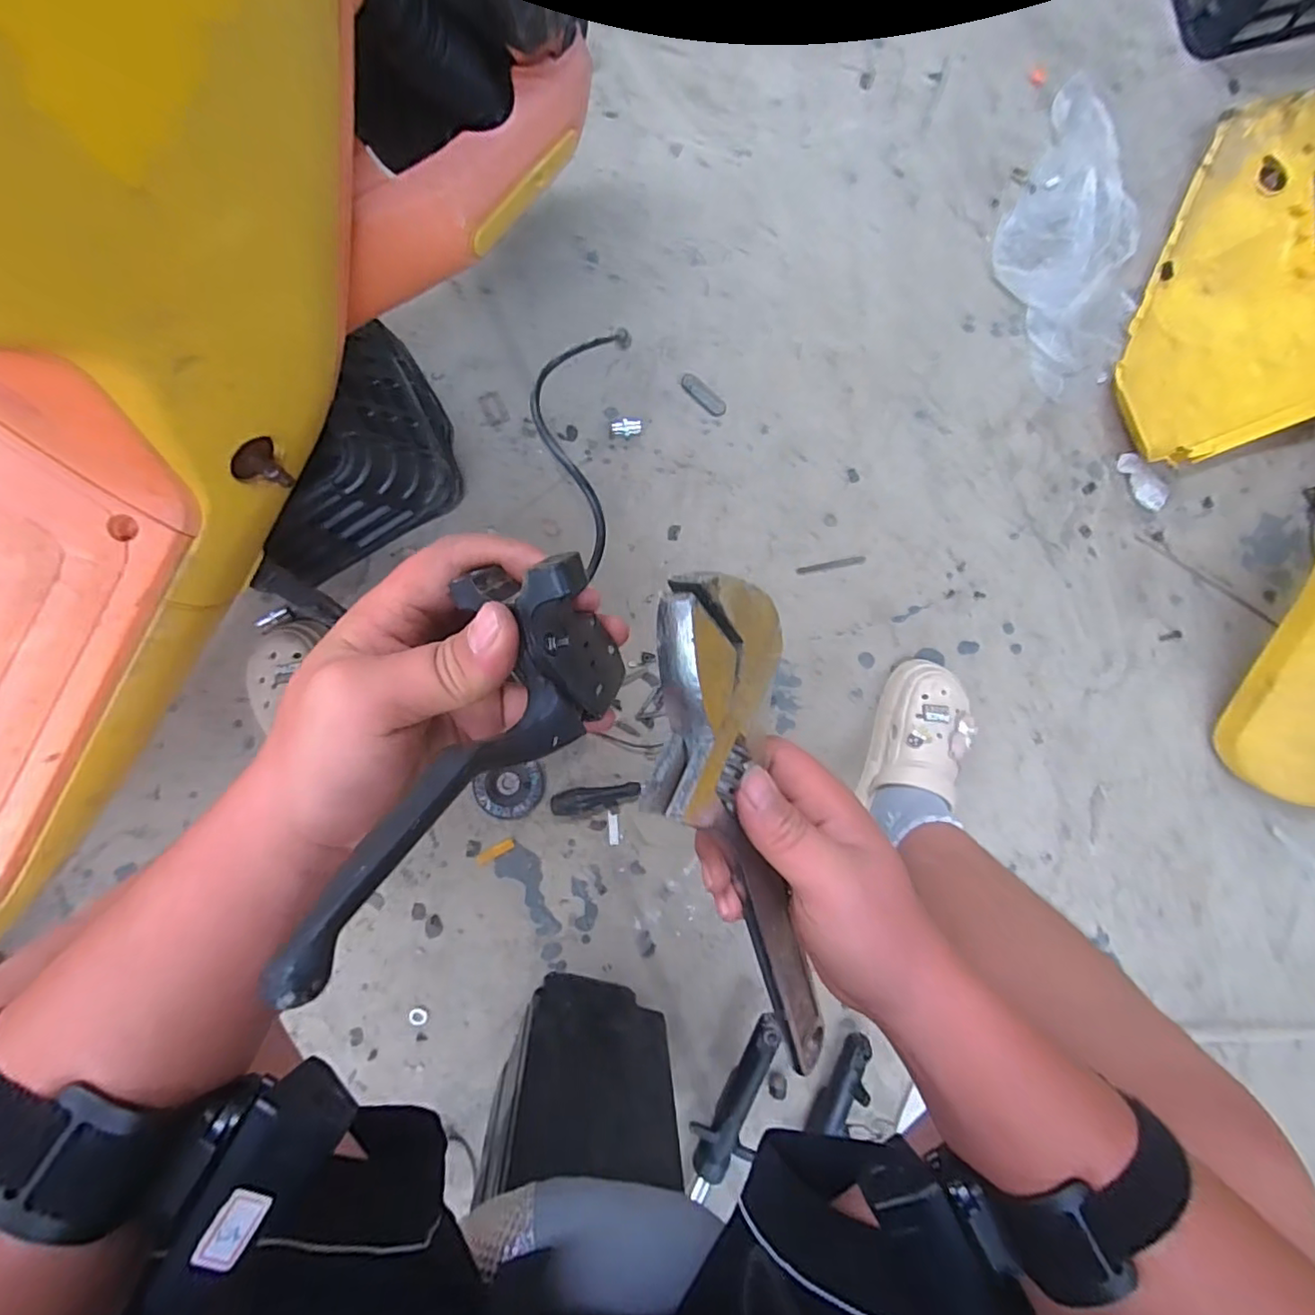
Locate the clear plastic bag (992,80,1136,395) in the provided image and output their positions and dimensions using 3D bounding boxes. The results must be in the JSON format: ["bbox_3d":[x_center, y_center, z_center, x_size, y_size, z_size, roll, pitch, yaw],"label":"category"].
[{"bbox_3d":[0.566,-0.580,0.815,0.187,0.019,0.411,3,90,-4],"label":"clear plastic bag"}]

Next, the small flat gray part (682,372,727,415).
[{"bbox_3d":[0.062,-0.350,0.788,0.070,0.004,0.024,39,88,-3],"label":"small flat gray part"}]

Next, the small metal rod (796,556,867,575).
[{"bbox_3d":[0.238,-0.126,0.807,0.100,0.005,0.011,-12,91,-4],"label":"small metal rod"}]

